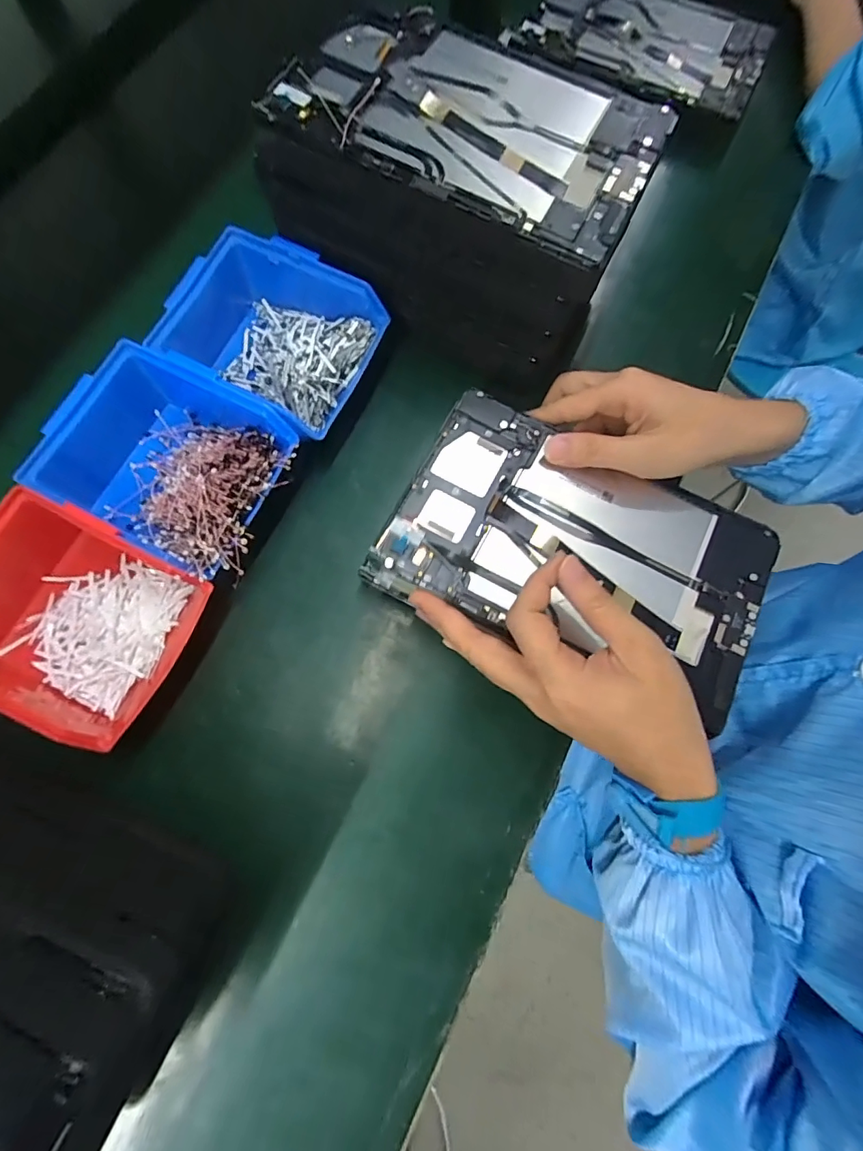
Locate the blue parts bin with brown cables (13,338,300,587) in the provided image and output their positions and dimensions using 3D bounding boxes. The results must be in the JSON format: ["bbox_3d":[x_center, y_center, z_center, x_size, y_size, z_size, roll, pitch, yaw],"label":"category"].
[{"bbox_3d":[-0.180,-0.077,0.343,0.153,0.066,0.123,26,76,4],"label":"blue parts bin with brown cables"}]

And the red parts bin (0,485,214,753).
[{"bbox_3d":[-0.240,0.025,0.310,0.154,0.063,0.122,26,76,4],"label":"red parts bin"}]

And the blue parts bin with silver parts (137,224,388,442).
[{"bbox_3d":[-0.128,-0.187,0.377,0.167,0.072,0.119,29,77,5],"label":"blue parts bin with silver parts"}]

